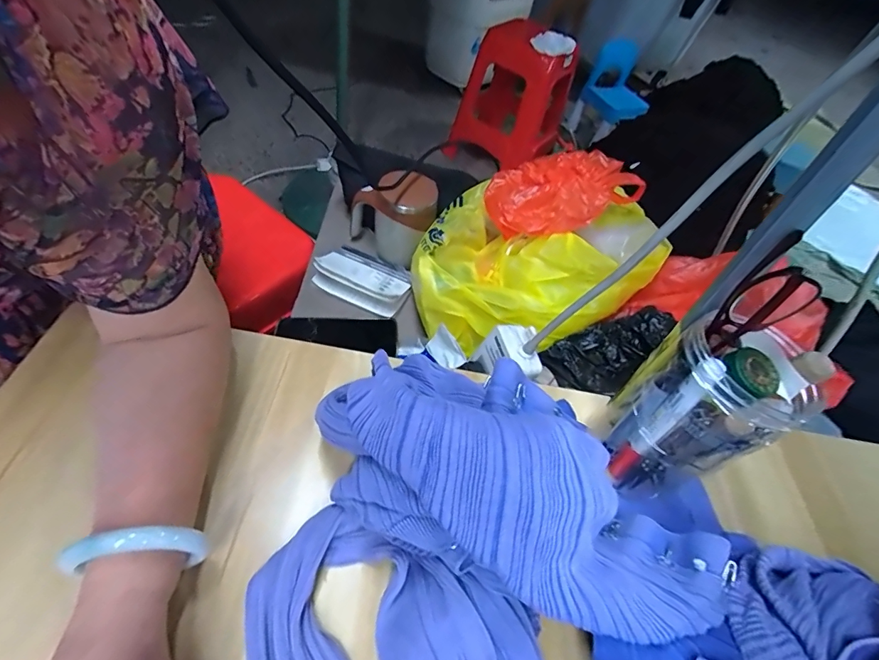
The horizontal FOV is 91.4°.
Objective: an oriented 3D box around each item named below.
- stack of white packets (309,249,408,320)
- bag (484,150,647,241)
[{"bbox_3d":[-0.118,-0.084,0.680,0.141,0.044,0.102,24,51,6],"label":"stack of white packets"},{"bbox_3d":[0.169,-0.198,0.615,0.213,0.089,0.126,-20,59,-26],"label":"bag"}]

